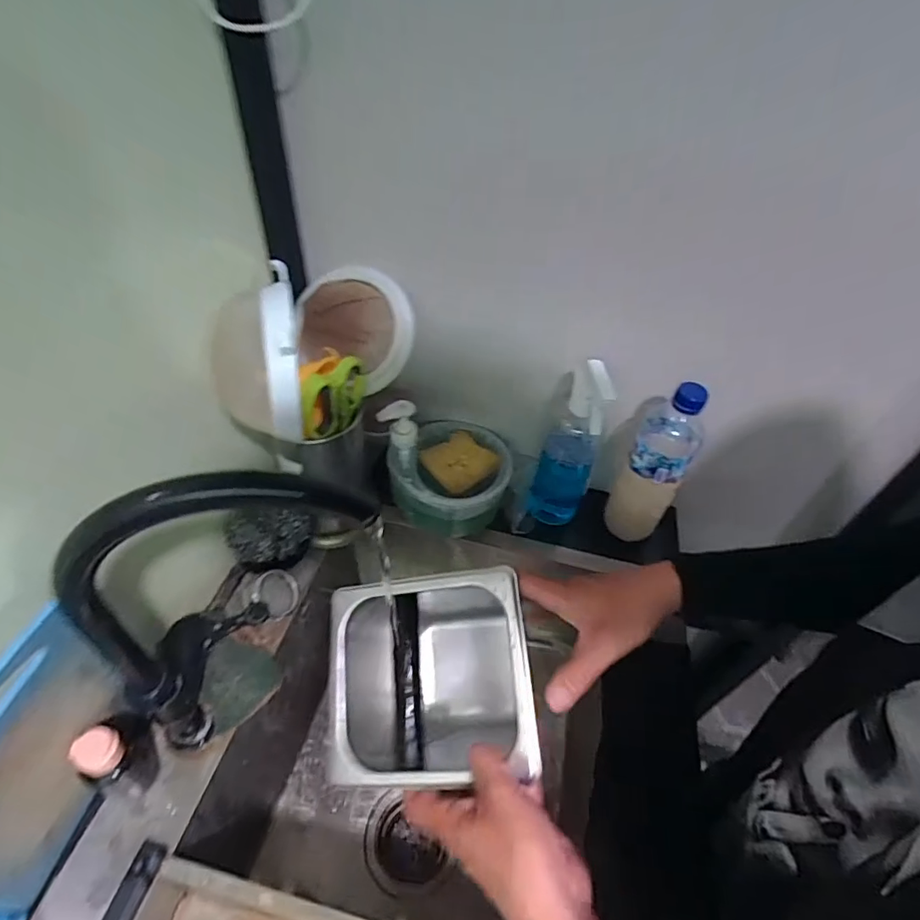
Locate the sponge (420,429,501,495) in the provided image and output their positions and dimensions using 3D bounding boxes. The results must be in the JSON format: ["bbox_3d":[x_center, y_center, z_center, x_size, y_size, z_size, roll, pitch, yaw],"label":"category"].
[{"bbox_3d":[-0.001,0.000,0.642,0.078,0.016,0.080,-30,56,-30],"label":"sponge"}]

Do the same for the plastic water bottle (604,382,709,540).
[{"bbox_3d":[0.227,0.009,0.589,0.064,0.223,0.063,23,48,17],"label":"plastic water bottle"}]

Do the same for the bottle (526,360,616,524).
[{"bbox_3d":[0.127,-0.010,0.589,0.063,0.237,0.054,21,48,15],"label":"bottle"}]

